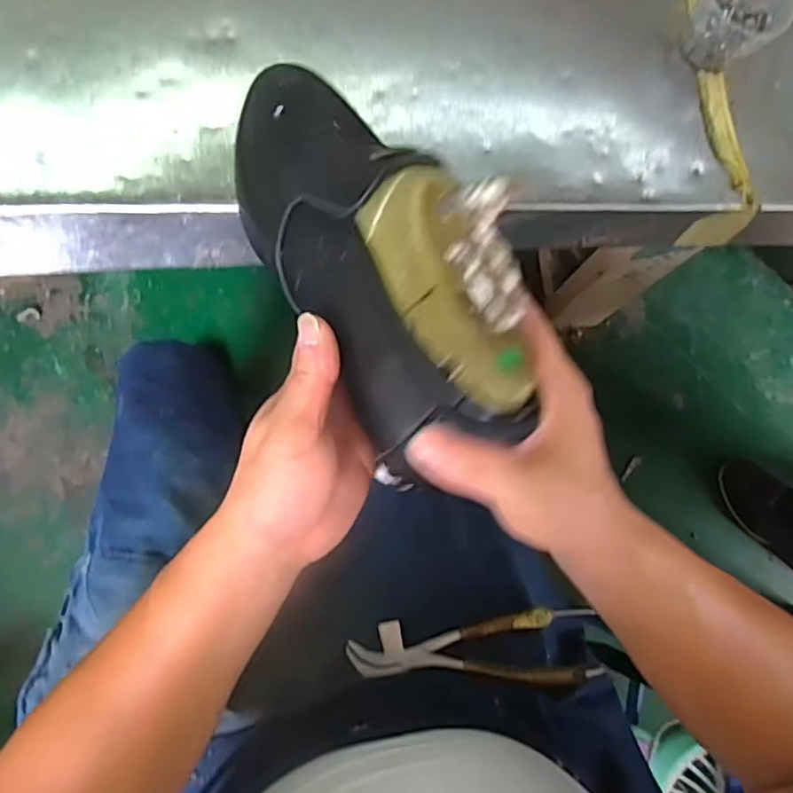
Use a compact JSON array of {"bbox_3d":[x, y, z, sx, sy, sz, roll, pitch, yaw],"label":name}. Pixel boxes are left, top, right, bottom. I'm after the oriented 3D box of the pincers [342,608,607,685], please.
[{"bbox_3d":[0.059,0.200,0.502,0.192,0.015,0.051,-5,83,6],"label":"pincers"}]

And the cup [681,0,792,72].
[{"bbox_3d":[0.241,-0.272,0.451,0.063,0.051,0.067,1,80,-6],"label":"cup"}]

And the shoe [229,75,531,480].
[{"bbox_3d":[-0.021,-0.089,0.327,0.093,0.091,0.263,-28,62,-9],"label":"shoe"}]

